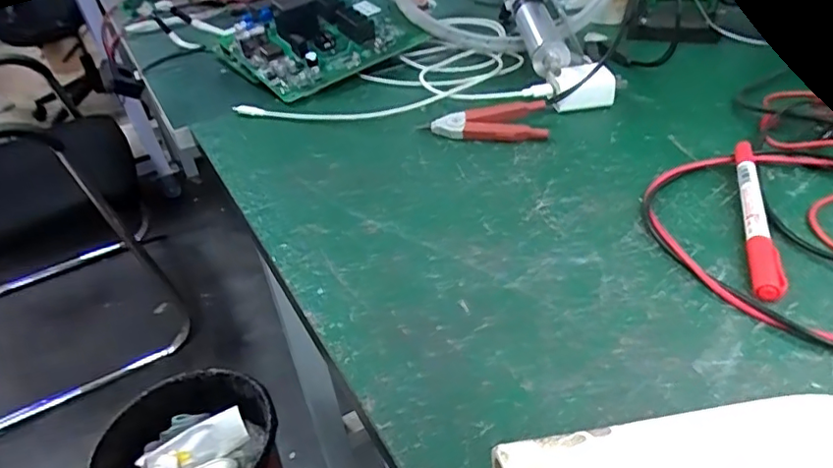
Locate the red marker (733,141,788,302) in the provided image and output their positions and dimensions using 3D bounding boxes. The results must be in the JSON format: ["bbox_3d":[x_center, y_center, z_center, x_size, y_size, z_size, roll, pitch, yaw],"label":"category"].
[{"bbox_3d":[0.193,-0.011,0.330,0.016,0.016,0.136,7,38,18],"label":"red marker"}]

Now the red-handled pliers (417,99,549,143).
[{"bbox_3d":[0.056,-0.085,0.451,0.096,0.017,0.045,-8,35,-2],"label":"red-handled pliers"}]

